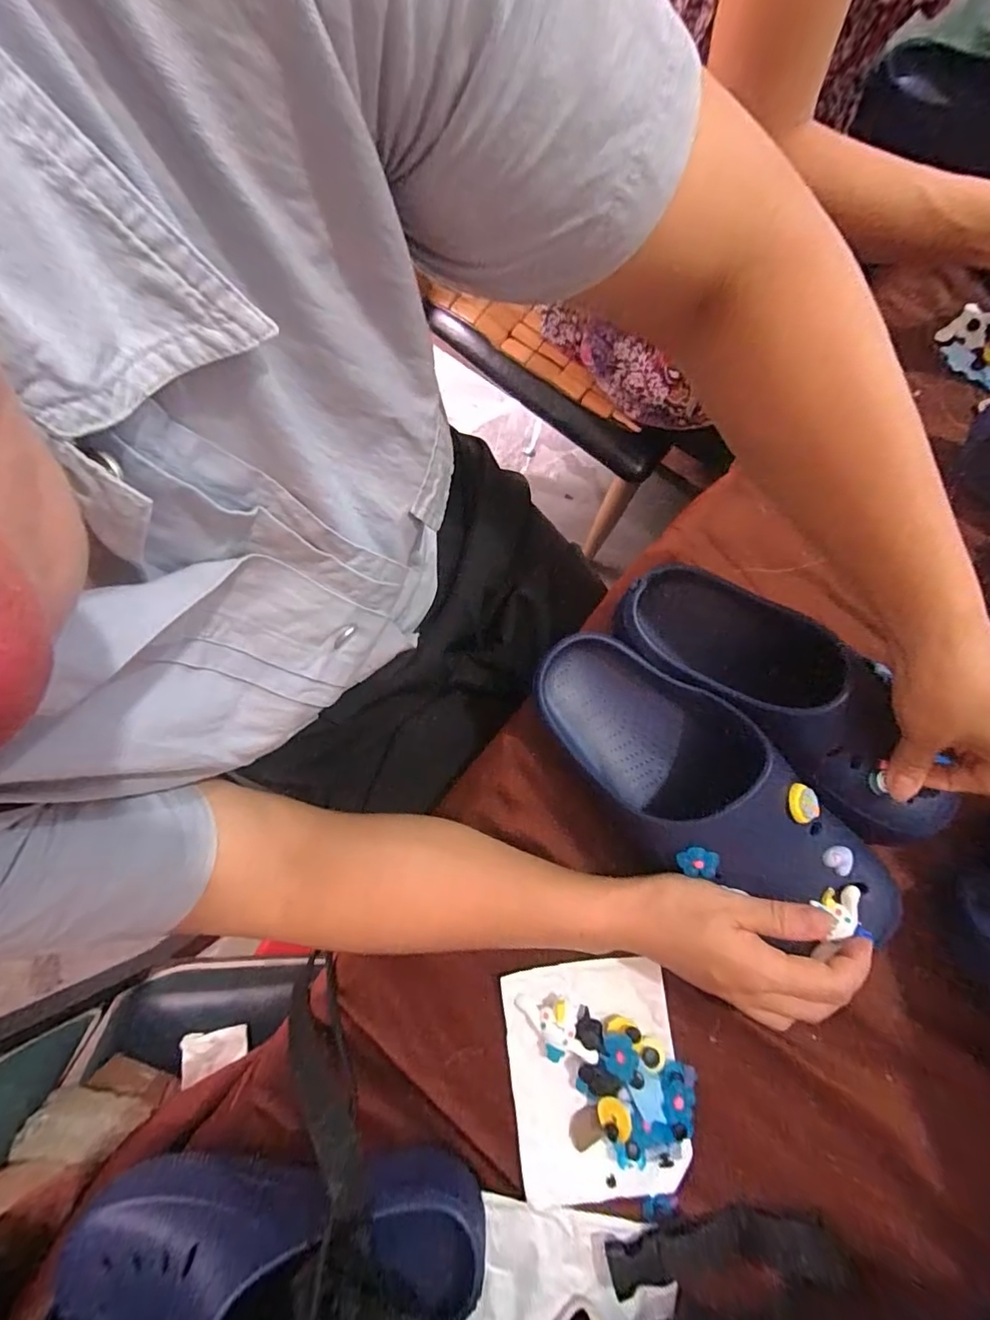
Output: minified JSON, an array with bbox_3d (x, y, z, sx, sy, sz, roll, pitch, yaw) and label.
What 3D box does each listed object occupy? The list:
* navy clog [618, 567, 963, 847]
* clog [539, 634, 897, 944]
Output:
[{"bbox_3d":[0.199,0.024,0.349,0.093,0.079,0.252,-42,71,-6],"label":"navy clog"},{"bbox_3d":[0.140,0.087,0.354,0.260,0.087,0.110,38,82,23],"label":"clog"}]

